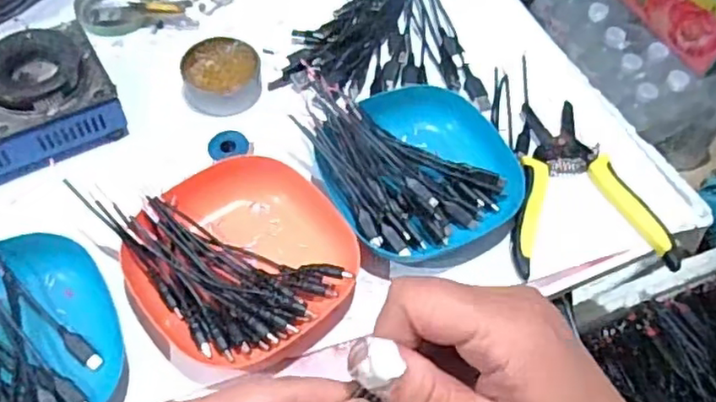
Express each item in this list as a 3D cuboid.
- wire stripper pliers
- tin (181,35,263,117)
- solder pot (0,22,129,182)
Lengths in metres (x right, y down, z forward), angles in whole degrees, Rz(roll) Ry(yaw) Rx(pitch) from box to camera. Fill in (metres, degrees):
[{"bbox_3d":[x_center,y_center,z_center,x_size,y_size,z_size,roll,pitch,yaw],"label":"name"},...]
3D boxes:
[{"bbox_3d":[0.167,-0.014,0.500,0.118,0.018,0.151,-2,59,-5],"label":"wire stripper pliers"},{"bbox_3d":[-0.112,-0.104,0.534,0.062,0.029,0.057,2,58,-3],"label":"tin"},{"bbox_3d":[-0.264,-0.070,0.483,0.153,0.063,0.096,-26,64,-18],"label":"solder pot"}]

